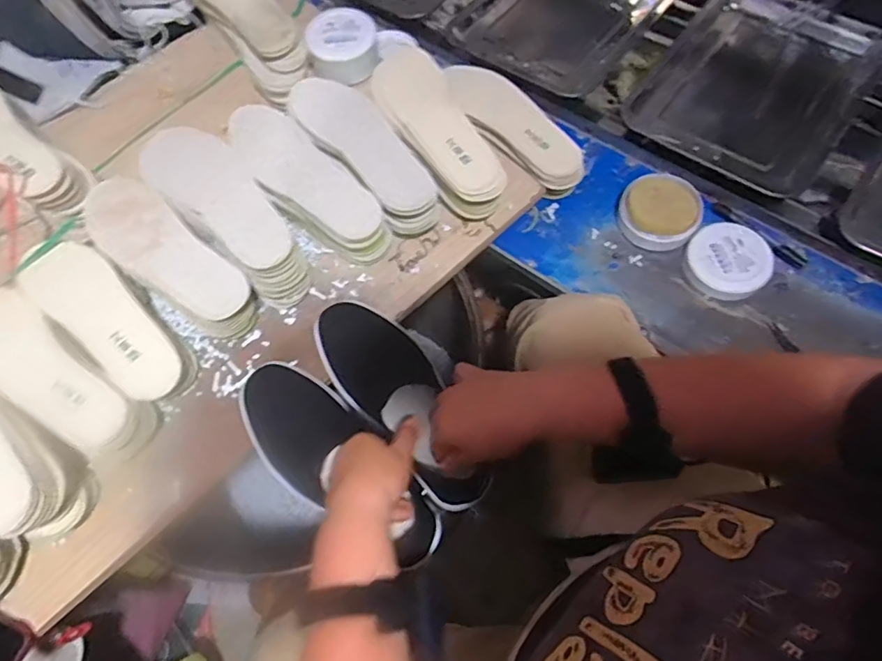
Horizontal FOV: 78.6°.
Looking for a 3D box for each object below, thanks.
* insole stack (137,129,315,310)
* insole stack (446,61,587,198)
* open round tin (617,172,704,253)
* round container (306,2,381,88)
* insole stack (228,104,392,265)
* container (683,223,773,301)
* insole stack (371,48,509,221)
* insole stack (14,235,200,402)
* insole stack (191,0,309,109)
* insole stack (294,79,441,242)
[{"bbox_3d":[-0.257,-0.148,0.645,0.099,0.073,0.269,-41,83,-15],"label":"insole stack"},{"bbox_3d":[0.102,-0.293,0.754,0.105,0.048,0.249,-42,85,-15],"label":"insole stack"},{"bbox_3d":[0.297,-0.160,0.736,0.106,0.041,0.108,-1,65,2],"label":"open round tin"},{"bbox_3d":[-0.142,-0.418,0.792,0.101,0.053,0.097,-14,65,-4],"label":"round container"},{"bbox_3d":[-0.173,-0.181,0.690,0.090,0.083,0.255,-42,70,-15],"label":"insole stack"},{"bbox_3d":[0.376,-0.093,0.705,0.099,0.022,0.110,41,73,19],"label":"container"},{"bbox_3d":[-0.007,-0.259,0.719,0.104,0.071,0.265,-24,66,-8],"label":"insole stack"},{"bbox_3d":[-0.372,-0.010,0.620,0.253,0.079,0.086,37,72,18],"label":"insole stack"},{"bbox_3d":[-0.274,-0.444,0.779,0.099,0.112,0.276,-36,82,-13],"label":"insole stack"},{"bbox_3d":[-0.098,-0.223,0.703,0.095,0.088,0.250,-35,68,-12],"label":"insole stack"}]

